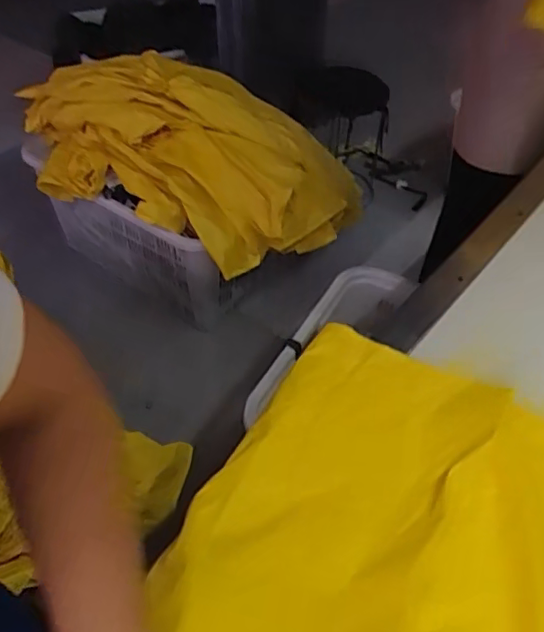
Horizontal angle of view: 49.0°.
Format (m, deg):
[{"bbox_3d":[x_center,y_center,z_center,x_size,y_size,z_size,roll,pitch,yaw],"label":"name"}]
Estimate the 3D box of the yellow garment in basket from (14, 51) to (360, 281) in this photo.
[{"bbox_3d":[-0.260,-0.462,1.643,0.959,0.335,0.478,18,49,16],"label":"yellow garment in basket"}]

